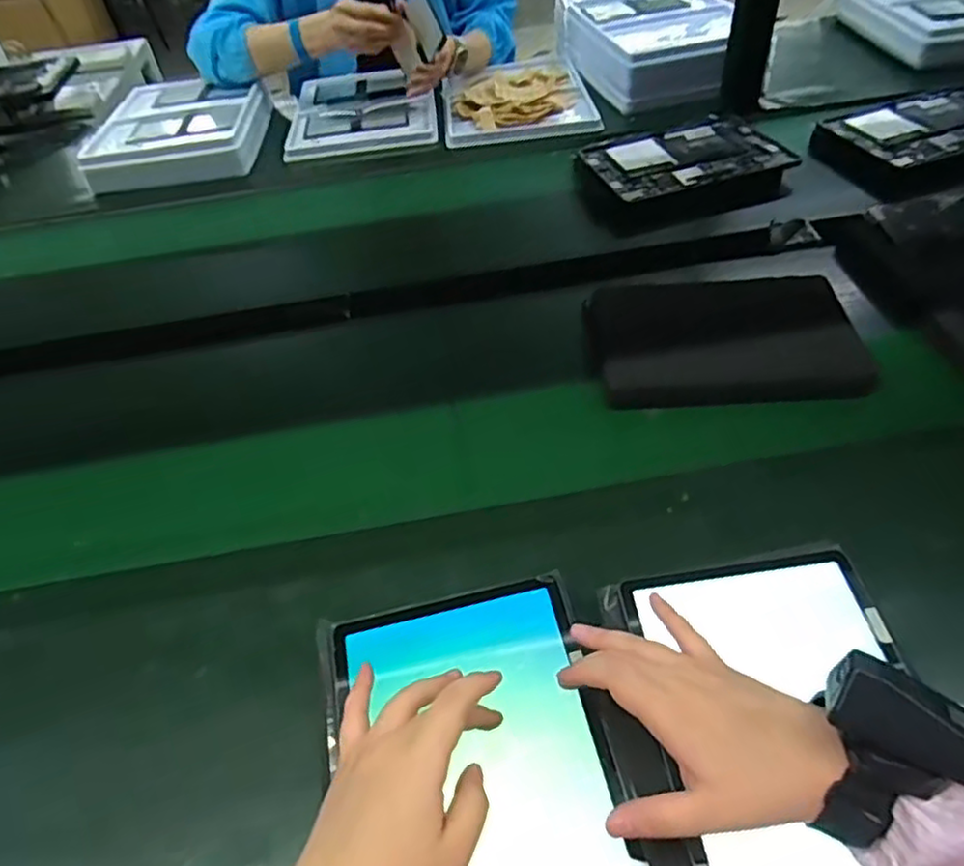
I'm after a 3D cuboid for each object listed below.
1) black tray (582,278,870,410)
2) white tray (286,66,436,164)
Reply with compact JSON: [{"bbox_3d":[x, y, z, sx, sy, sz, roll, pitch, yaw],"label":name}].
[{"bbox_3d":[0.236,-0.093,0.659,0.249,0.027,0.155,-3,48,3],"label":"black tray"},{"bbox_3d":[-0.204,-0.560,1.151,0.243,0.021,0.311,-6,48,1],"label":"white tray"}]

